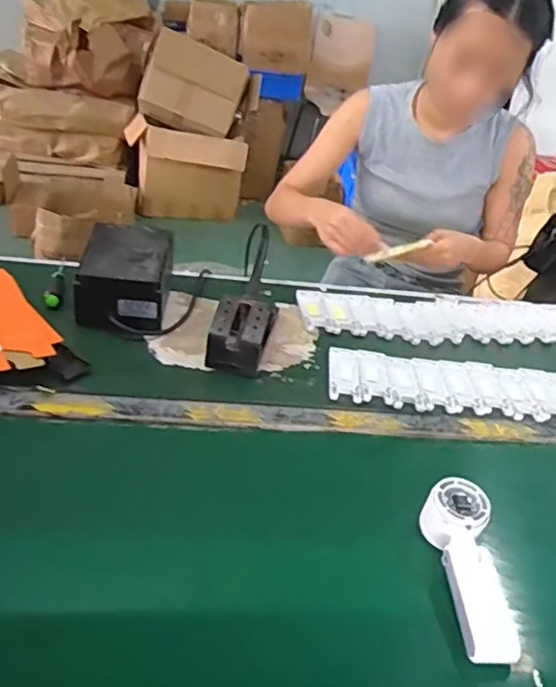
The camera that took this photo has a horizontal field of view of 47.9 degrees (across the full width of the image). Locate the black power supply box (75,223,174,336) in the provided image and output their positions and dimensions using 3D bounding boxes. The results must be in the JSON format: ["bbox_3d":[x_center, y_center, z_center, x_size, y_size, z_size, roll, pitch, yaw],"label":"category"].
[{"bbox_3d":[-0.210,-0.088,0.863,0.113,0.098,0.128,6,33,-5],"label":"black power supply box"}]

